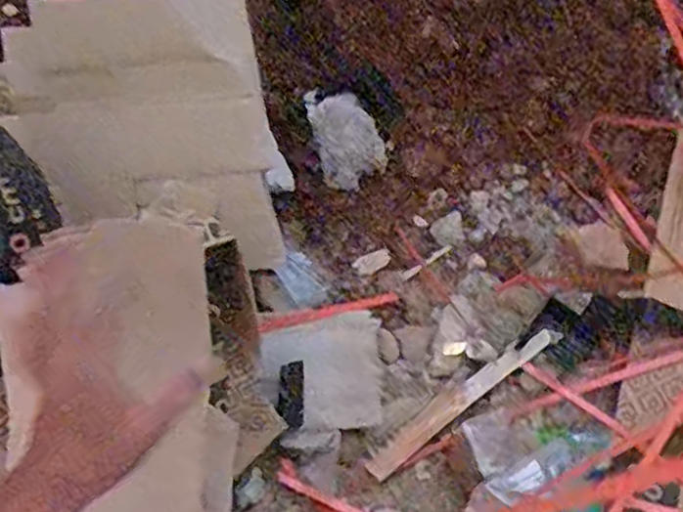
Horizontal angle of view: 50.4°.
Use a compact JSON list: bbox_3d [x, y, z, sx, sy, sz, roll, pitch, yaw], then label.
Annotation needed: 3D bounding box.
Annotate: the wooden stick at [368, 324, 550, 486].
[{"bbox_3d":[0.123,0.148,0.752,0.235,0.008,0.029,-36,72,-13],"label":"wooden stick"}]

